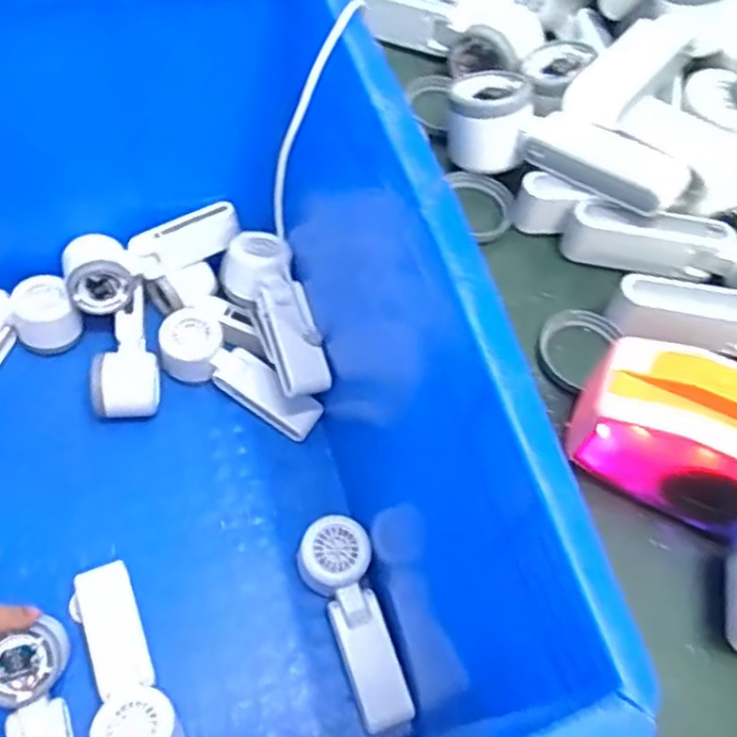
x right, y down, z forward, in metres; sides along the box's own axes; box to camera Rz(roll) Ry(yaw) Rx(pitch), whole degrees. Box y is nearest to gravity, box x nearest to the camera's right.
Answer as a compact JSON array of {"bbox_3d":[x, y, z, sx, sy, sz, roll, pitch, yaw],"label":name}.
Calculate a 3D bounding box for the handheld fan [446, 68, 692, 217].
[{"bbox_3d":[0.131,-0.150,0.503,0.167,0.043,0.060,35,62,12],"label":"handheld fan"}]

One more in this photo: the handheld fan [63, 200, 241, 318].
[{"bbox_3d":[-0.204,-0.107,0.695,0.168,0.058,0.060,-22,65,-12],"label":"handheld fan"}]

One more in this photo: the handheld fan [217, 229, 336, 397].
[{"bbox_3d":[-0.075,-0.051,0.666,0.068,0.049,0.158,-34,75,15],"label":"handheld fan"}]

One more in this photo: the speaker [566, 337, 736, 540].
[{"bbox_3d":[0.186,0.046,0.392,0.151,0.091,0.059,25,62,7],"label":"speaker"}]

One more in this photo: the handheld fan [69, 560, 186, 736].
[{"bbox_3d":[-0.187,0.228,0.553,0.052,0.066,0.166,-19,65,-17],"label":"handheld fan"}]

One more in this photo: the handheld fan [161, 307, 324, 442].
[{"bbox_3d":[-0.123,0.009,0.695,0.168,0.036,0.066,35,66,-4],"label":"handheld fan"}]

